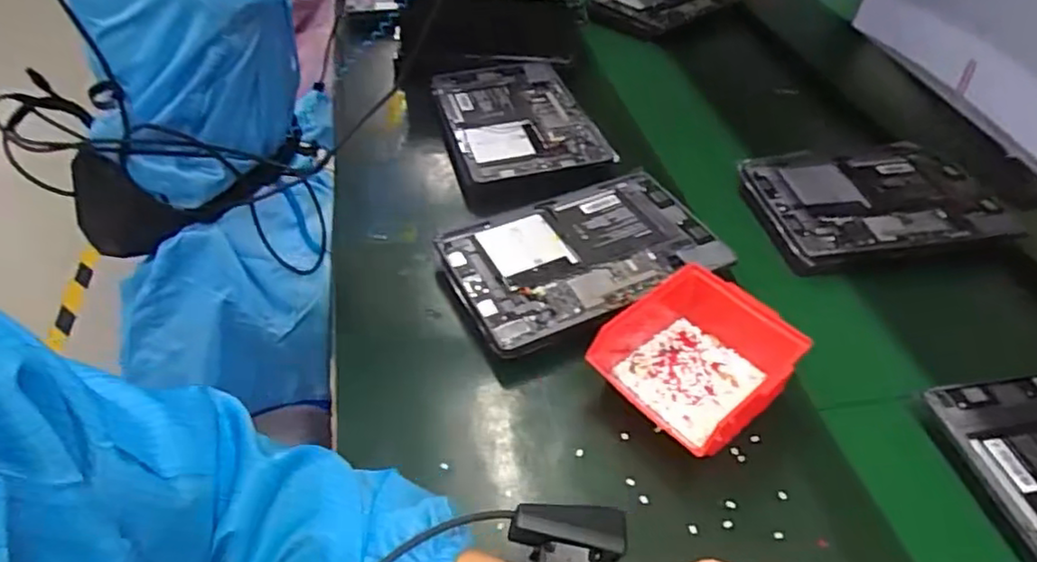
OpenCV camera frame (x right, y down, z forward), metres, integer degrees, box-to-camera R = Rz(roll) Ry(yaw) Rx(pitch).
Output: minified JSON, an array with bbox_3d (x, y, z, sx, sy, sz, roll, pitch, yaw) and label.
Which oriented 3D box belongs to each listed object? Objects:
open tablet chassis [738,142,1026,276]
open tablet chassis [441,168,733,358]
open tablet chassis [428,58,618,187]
[{"bbox_3d":[0.395,-0.090,0.729,0.264,0.016,0.185,-7,45,-6],"label":"open tablet chassis"},{"bbox_3d":[0.061,-0.027,0.641,0.256,0.011,0.166,-21,48,-20],"label":"open tablet chassis"},{"bbox_3d":[-0.005,-0.208,0.830,0.179,0.015,0.258,-11,46,-10],"label":"open tablet chassis"}]

